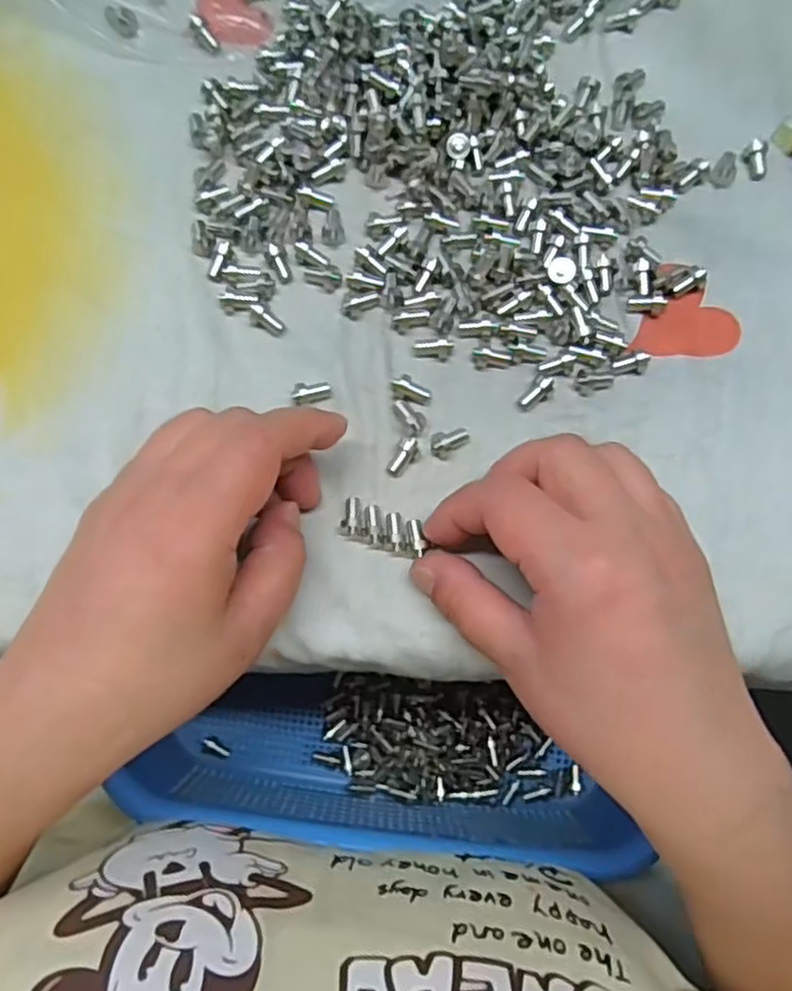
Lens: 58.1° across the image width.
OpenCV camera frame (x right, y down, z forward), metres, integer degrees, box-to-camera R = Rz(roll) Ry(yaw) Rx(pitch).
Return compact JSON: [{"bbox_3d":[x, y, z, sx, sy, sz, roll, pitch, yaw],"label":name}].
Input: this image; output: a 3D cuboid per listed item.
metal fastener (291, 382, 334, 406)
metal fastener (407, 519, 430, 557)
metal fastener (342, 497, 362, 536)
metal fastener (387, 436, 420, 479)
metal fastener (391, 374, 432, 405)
[{"bbox_3d":[-0.033,-0.041,0.284,0.016,0.007,0.008,-8,80,-3],"label":"metal fastener"},{"bbox_3d":[0.008,0.015,0.272,0.006,0.004,0.014,-16,67,-4],"label":"metal fastener"},{"bbox_3d":[-0.017,0.008,0.274,0.007,0.004,0.015,-1,64,-1],"label":"metal fastener"},{"bbox_3d":[0.004,-0.015,0.280,0.009,0.006,0.017,30,80,4],"label":"metal fastener"},{"bbox_3d":[0.006,-0.042,0.285,0.016,0.006,0.008,18,80,2],"label":"metal fastener"}]

